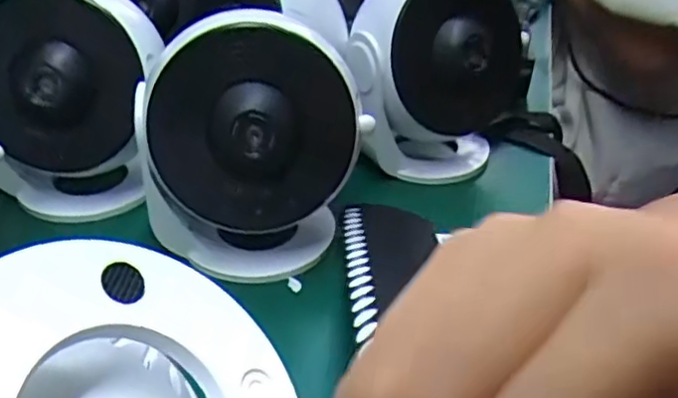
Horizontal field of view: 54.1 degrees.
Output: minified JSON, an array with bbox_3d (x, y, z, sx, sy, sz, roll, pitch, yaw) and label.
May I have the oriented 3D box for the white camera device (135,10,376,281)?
[{"bbox_3d":[-0.042,-0.028,0.334,0.108,0.119,0.066,-3,33,-4],"label":"white camera device"}]

